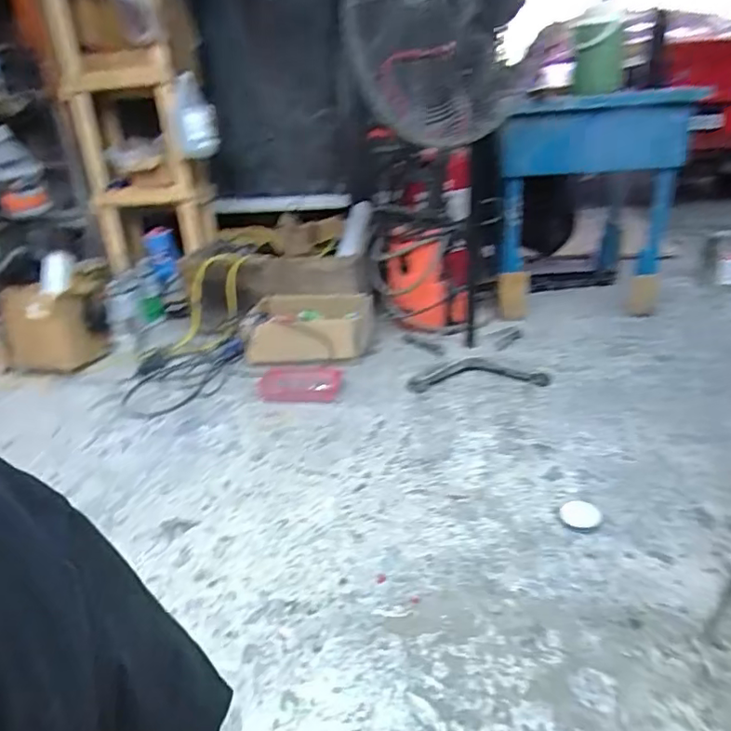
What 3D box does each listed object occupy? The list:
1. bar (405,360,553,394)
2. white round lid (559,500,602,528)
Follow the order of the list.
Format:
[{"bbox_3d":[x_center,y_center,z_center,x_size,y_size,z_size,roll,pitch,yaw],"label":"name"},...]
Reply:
[{"bbox_3d":[0.332,0.027,1.635,0.412,0.034,0.131,-5,27,0],"label":"bar"},{"bbox_3d":[0.426,0.291,1.086,0.074,0.014,0.079,-4,27,2],"label":"white round lid"}]

